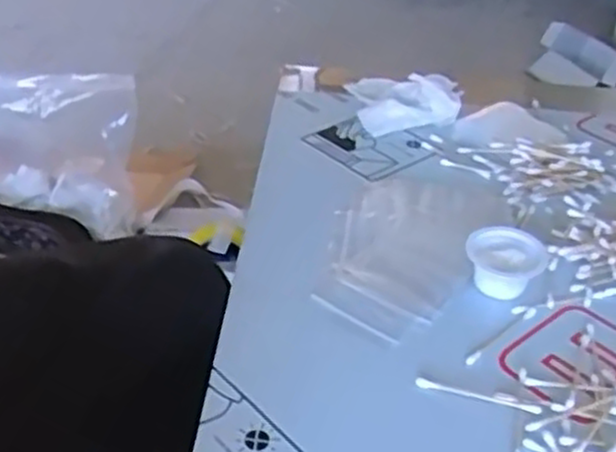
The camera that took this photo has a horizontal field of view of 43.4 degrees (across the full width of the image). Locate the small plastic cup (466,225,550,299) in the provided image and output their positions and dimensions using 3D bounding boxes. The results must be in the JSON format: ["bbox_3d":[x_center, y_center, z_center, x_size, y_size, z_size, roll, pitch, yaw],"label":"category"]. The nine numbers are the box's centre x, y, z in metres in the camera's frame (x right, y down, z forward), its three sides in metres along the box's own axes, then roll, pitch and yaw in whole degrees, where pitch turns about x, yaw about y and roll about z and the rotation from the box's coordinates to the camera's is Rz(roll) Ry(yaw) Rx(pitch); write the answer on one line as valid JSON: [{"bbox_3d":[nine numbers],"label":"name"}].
[{"bbox_3d":[0.138,0.025,0.542,0.047,0.027,0.049,2,35,-2],"label":"small plastic cup"}]

